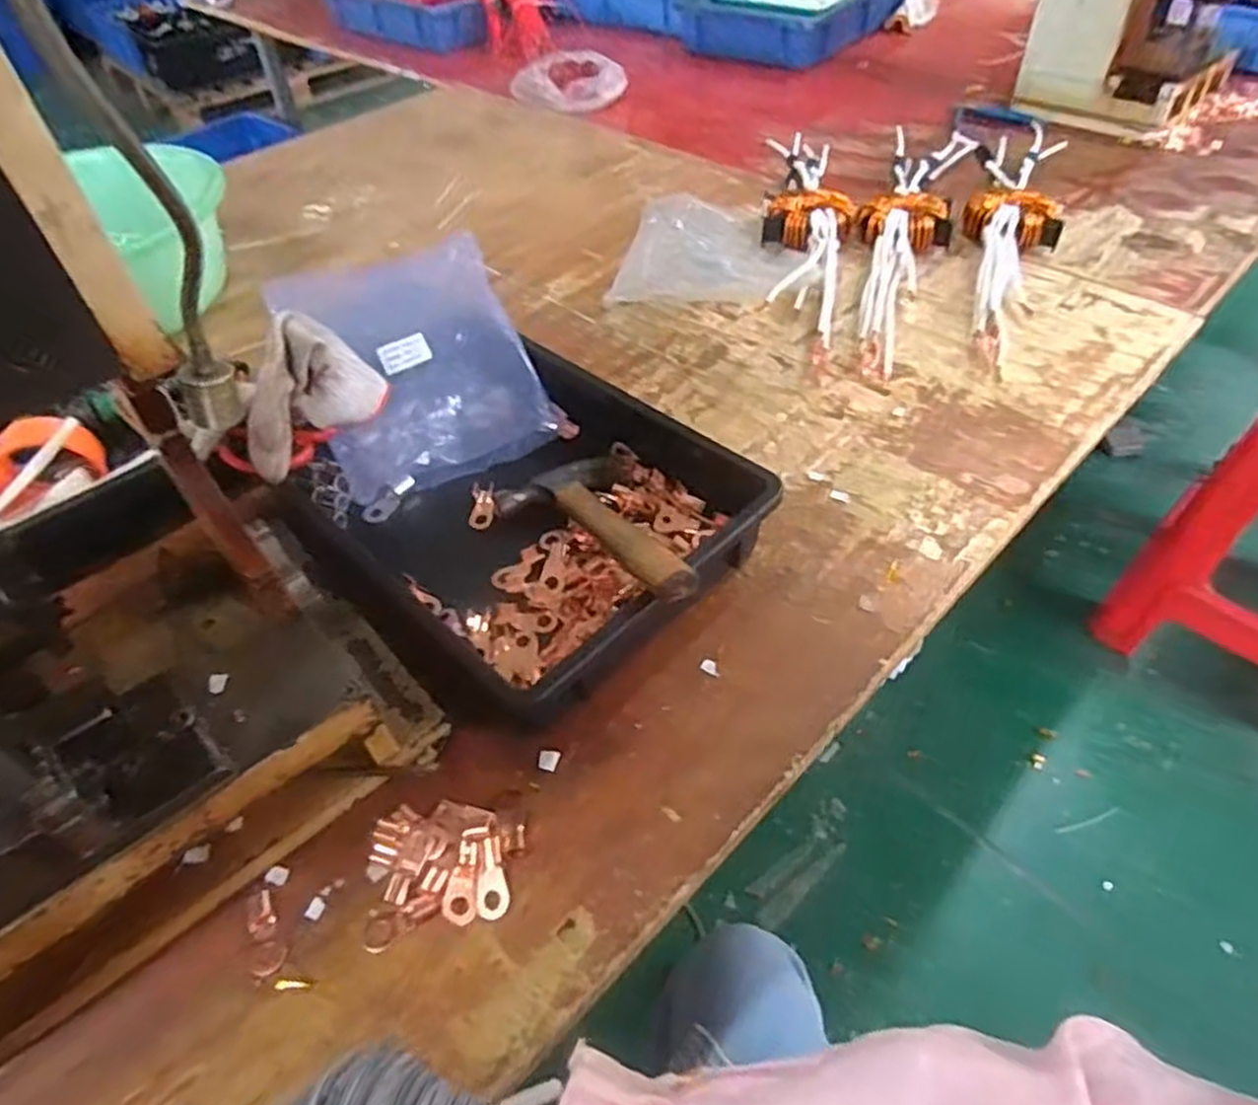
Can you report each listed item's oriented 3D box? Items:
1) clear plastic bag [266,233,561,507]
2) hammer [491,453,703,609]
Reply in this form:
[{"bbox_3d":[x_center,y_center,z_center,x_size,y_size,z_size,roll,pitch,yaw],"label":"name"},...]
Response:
[{"bbox_3d":[-0.180,-0.157,0.659,0.175,0.100,0.203,-22,51,-15],"label":"clear plastic bag"},{"bbox_3d":[-0.014,-0.019,0.529,0.101,0.023,0.197,-24,31,-16],"label":"hammer"}]

